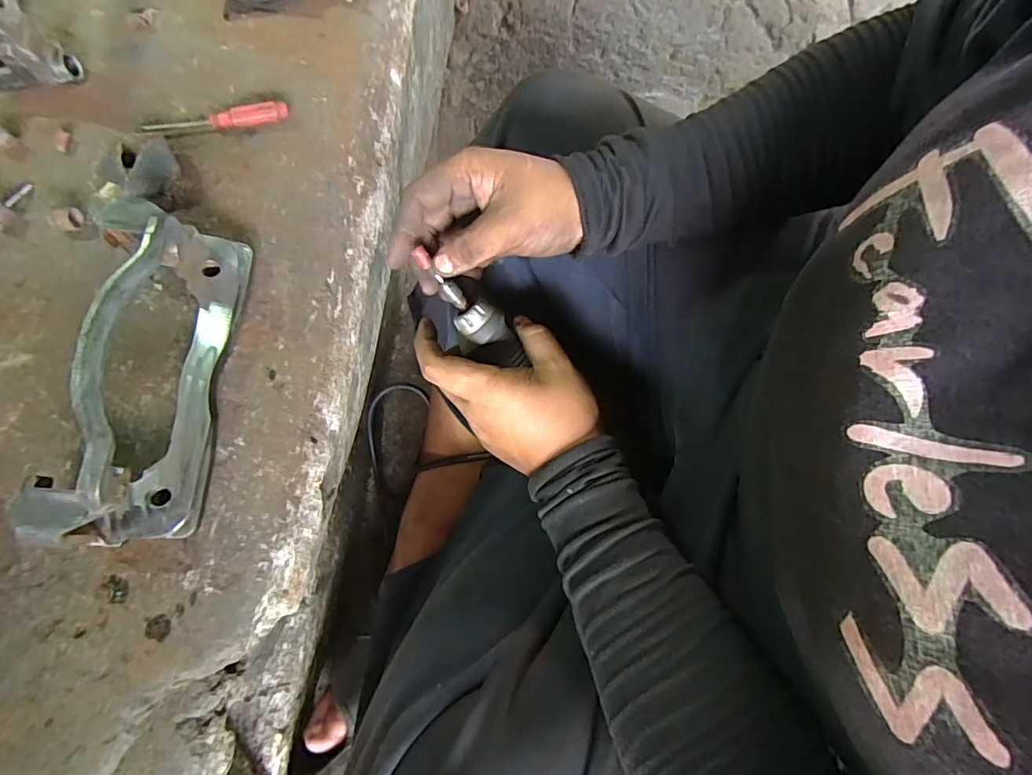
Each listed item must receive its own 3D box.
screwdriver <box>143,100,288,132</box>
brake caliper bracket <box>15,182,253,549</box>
[{"bbox_3d":[-0.213,-0.190,0.360,0.101,0.014,0.013,-5,76,-2],"label":"screwdriver"},{"bbox_3d":[-0.205,-0.012,0.282,0.057,0.080,0.188,4,76,0],"label":"brake caliper bracket"}]

